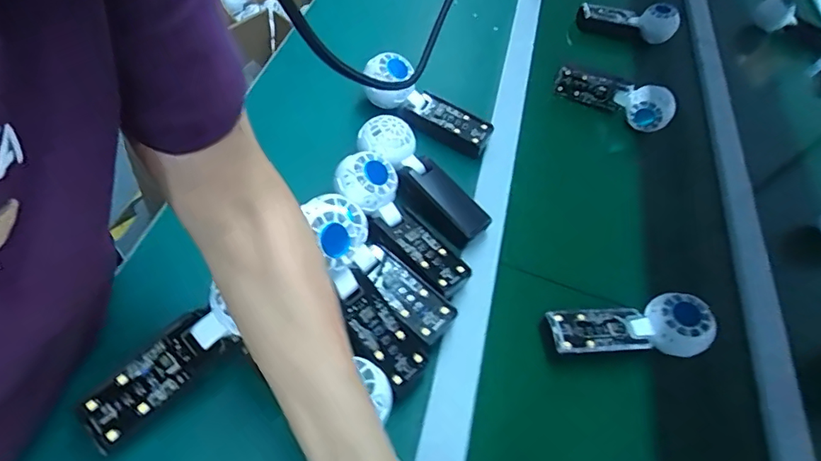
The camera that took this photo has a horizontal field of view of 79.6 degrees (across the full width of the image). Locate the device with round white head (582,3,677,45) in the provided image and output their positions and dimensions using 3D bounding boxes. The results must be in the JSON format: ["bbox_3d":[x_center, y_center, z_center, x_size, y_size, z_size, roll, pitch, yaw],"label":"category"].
[{"bbox_3d":[0.379,-0.372,0.851,0.154,0.055,0.056,24,59,13],"label":"device with round white head"}]

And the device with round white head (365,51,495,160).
[{"bbox_3d":[0.021,-0.149,0.596,0.173,0.040,0.055,33,60,-6],"label":"device with round white head"}]

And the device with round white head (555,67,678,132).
[{"bbox_3d":[0.289,-0.192,0.702,0.160,0.056,0.034,30,61,16],"label":"device with round white head"}]

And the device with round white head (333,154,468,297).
[{"bbox_3d":[-0.009,-0.008,0.484,0.061,0.030,0.165,-38,84,-23],"label":"device with round white head"}]

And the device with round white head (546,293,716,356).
[{"bbox_3d":[0.212,0.096,0.483,0.151,0.041,0.052,-3,57,-4],"label":"device with round white head"}]

